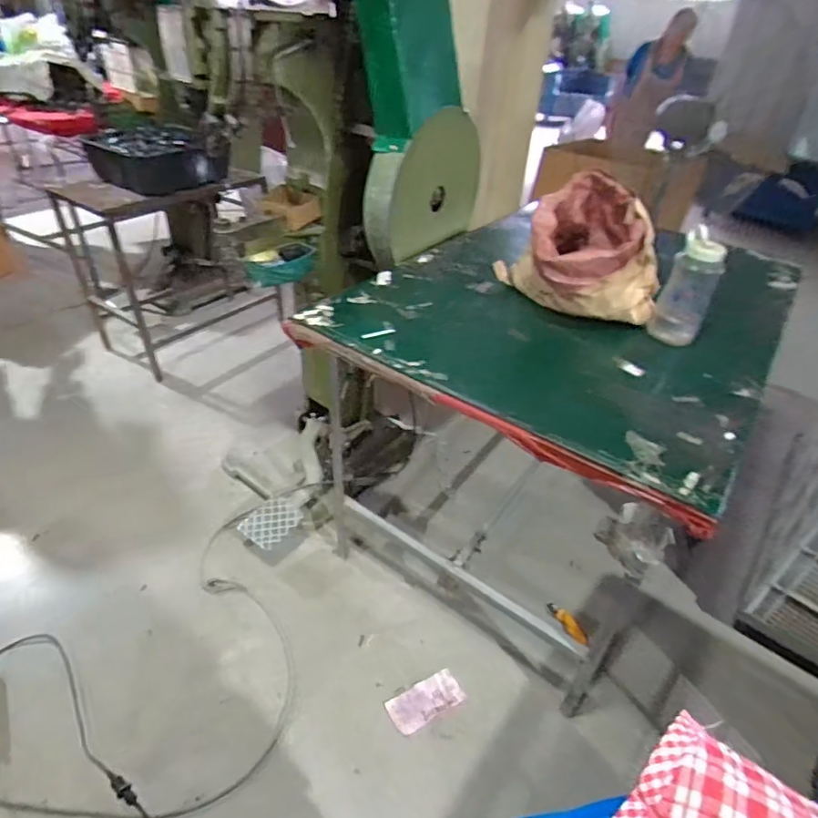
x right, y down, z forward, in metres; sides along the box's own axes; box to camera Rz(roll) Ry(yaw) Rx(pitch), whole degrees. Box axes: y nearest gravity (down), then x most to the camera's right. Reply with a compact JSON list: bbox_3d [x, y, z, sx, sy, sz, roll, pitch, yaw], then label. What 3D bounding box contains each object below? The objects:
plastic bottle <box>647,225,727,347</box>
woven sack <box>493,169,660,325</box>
[{"bbox_3d":[0.548,-0.225,1.030,0.091,0.219,0.076,23,40,23],"label":"plastic bottle"},{"bbox_3d":[0.375,-0.342,1.128,0.286,0.241,0.278,2,36,-4],"label":"woven sack"}]

